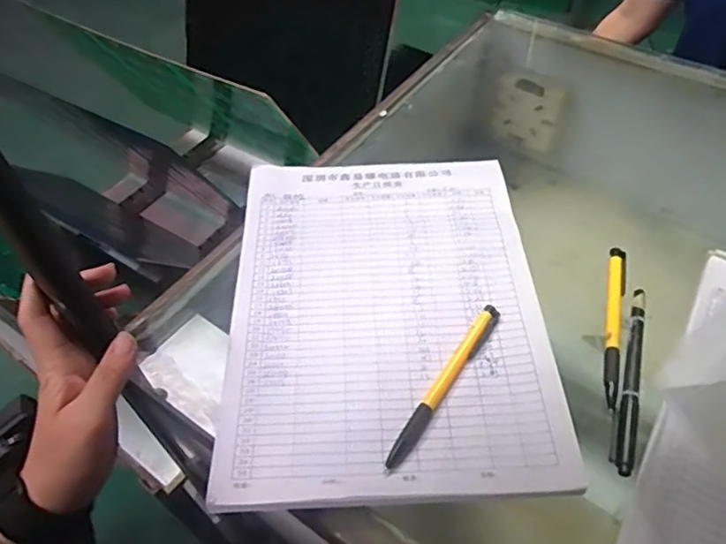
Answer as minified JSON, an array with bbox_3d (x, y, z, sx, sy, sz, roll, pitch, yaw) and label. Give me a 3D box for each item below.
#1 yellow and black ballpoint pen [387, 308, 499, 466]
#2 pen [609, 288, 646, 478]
[{"bbox_3d":[0.054,0.070,0.372,0.012,0.008,0.131,28,58,23],"label":"yellow and black ballpoint pen"},{"bbox_3d":[0.175,0.067,0.381,0.013,0.010,0.140,14,53,14],"label":"pen"}]

